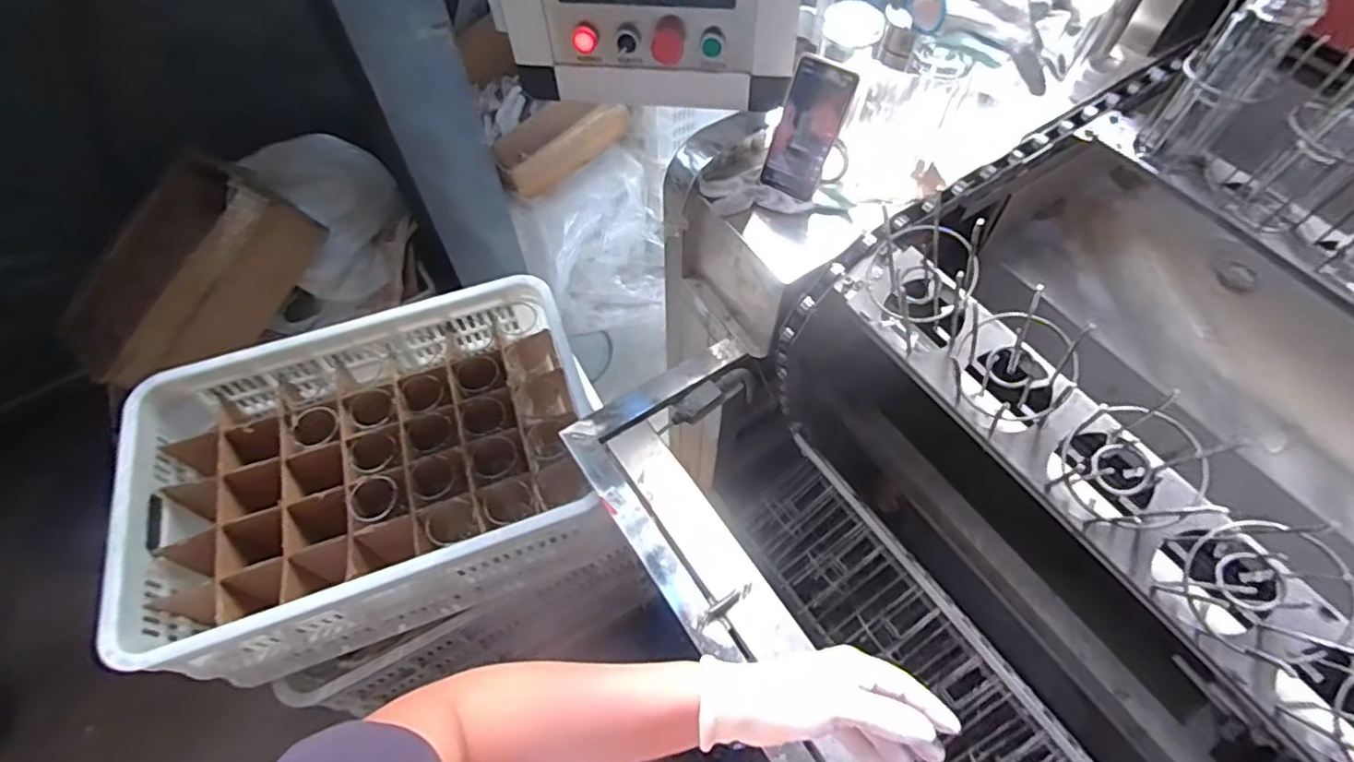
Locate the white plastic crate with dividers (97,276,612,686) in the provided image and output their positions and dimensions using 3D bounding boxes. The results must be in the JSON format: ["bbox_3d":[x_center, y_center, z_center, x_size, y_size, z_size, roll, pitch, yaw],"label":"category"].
[{"bbox_3d":[-0.446,0.132,0.969,0.616,0.212,0.432,-18,61,-10],"label":"white plastic crate with dividers"}]

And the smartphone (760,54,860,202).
[{"bbox_3d":[0.159,-0.307,0.770,0.077,0.156,0.015,33,40,18],"label":"smartphone"}]

